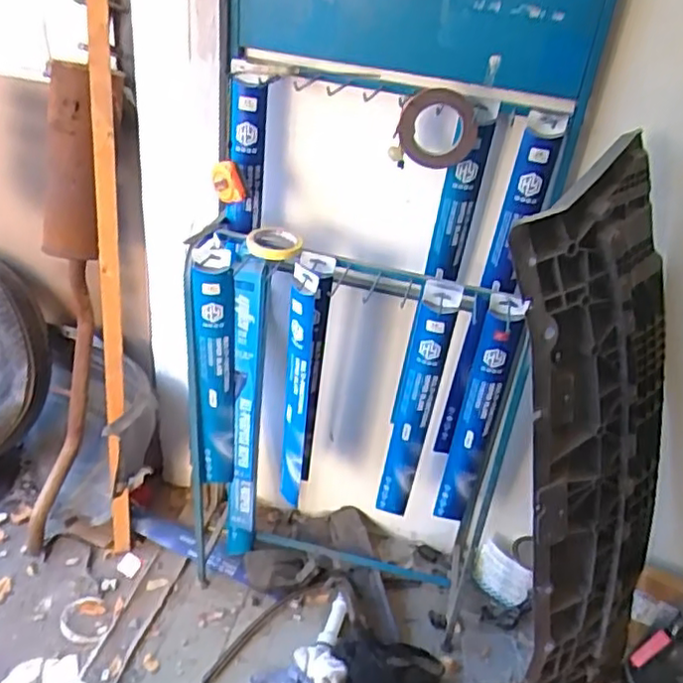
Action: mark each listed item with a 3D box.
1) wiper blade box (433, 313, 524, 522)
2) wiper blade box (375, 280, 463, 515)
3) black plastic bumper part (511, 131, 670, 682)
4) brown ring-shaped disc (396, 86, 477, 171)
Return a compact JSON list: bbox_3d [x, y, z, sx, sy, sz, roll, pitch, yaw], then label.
[{"bbox_3d":[0.253,0.162,1.264,0.069,0.490,0.027,21,37,18],"label":"wiper blade box"},{"bbox_3d":[0.139,0.134,1.257,0.079,0.530,0.034,11,35,4],"label":"wiper blade box"},{"bbox_3d":[0.480,0.227,1.216,0.392,1.081,0.067,-18,26,-24],"label":"black plastic bumper part"},{"bbox_3d":[0.154,-0.342,1.076,0.125,0.116,0.034,6,35,-3],"label":"brown ring-shaped disc"}]

